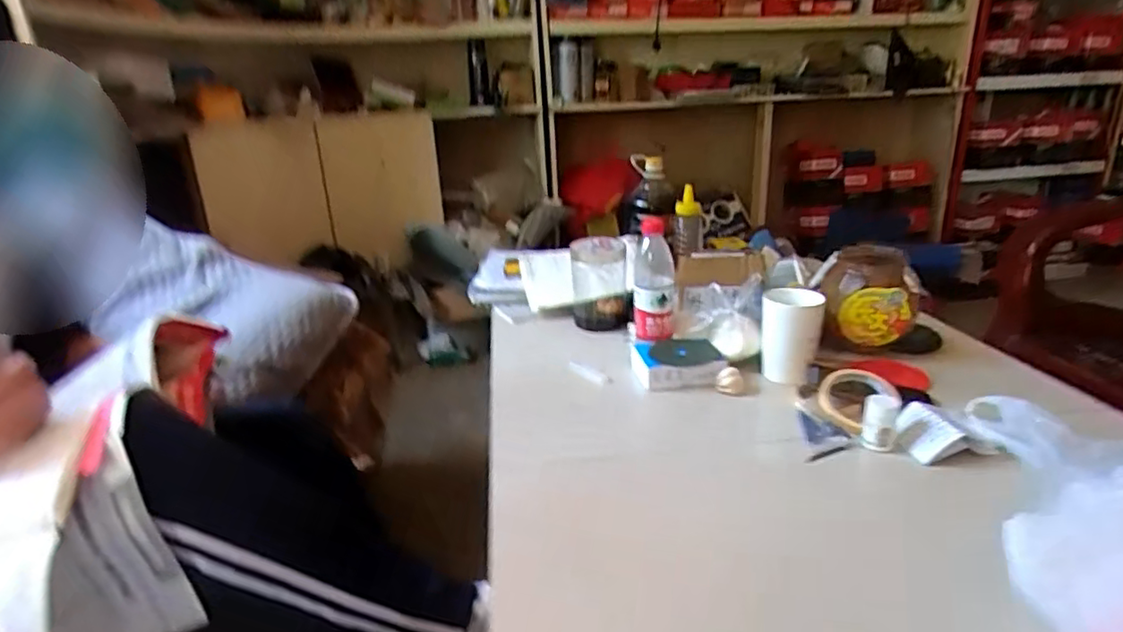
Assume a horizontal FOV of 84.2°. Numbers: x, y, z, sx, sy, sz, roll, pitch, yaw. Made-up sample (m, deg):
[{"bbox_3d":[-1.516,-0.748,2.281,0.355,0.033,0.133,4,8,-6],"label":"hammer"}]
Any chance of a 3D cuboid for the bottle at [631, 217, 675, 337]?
[{"bbox_3d":[0.148,-0.046,0.993,0.064,0.202,0.063,1,21,6],"label":"bottle"}]

